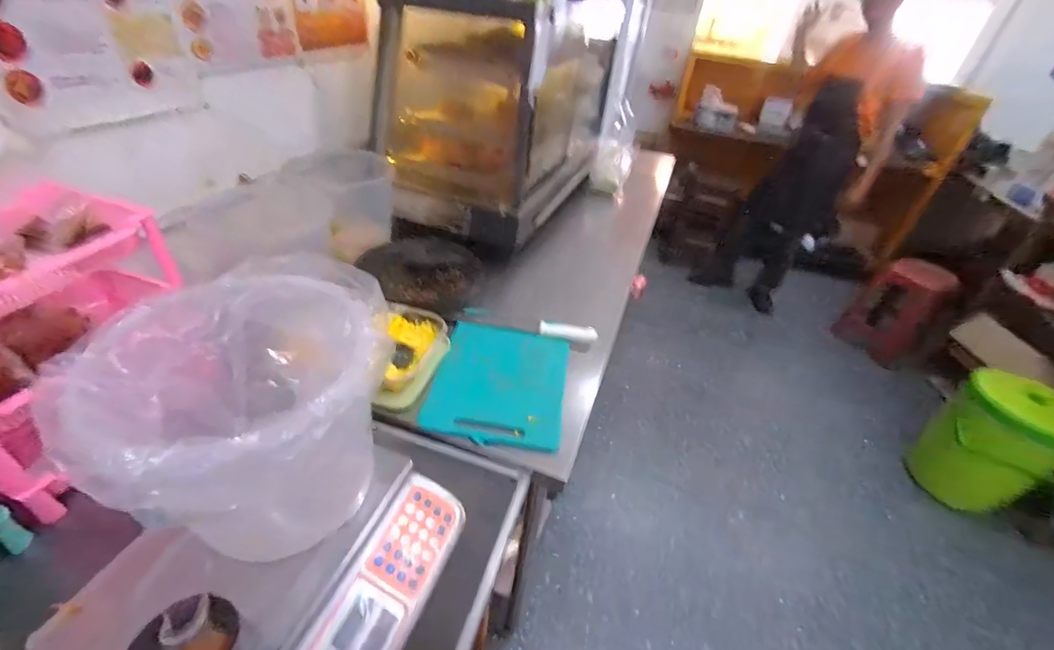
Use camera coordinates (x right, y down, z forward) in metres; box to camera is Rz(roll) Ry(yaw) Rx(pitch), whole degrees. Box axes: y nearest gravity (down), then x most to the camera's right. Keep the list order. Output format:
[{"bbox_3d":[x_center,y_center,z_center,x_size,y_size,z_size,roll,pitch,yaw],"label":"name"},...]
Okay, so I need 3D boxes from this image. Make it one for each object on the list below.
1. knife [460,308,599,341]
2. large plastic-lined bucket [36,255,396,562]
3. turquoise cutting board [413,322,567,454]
[{"bbox_3d":[0.003,-0.002,0.995,0.300,0.020,0.054,10,37,4],"label":"knife"},{"bbox_3d":[-0.293,0.099,0.491,0.252,0.226,0.256,5,37,-3],"label":"large plastic-lined bucket"},{"bbox_3d":[-0.048,0.104,0.870,0.245,0.014,0.286,10,42,2],"label":"turquoise cutting board"}]

